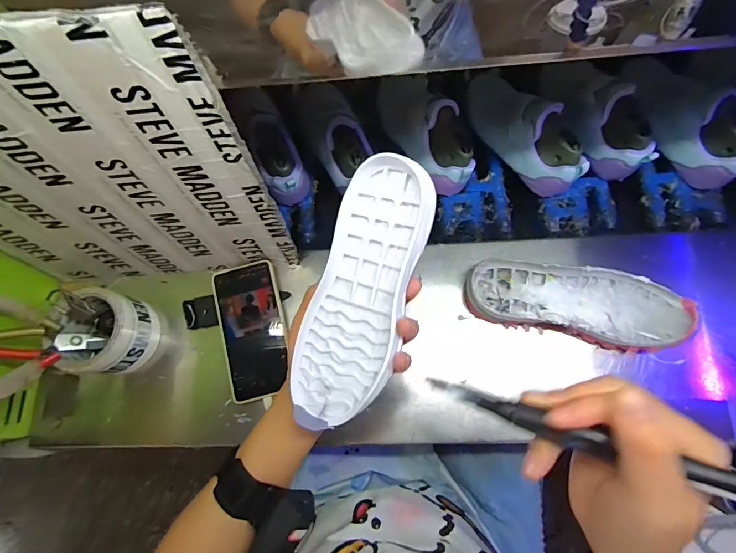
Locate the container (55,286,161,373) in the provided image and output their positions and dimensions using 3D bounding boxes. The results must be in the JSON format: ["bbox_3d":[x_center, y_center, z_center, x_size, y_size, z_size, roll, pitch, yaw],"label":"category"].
[{"bbox_3d":[-0.317,0.071,0.472,0.090,0.075,0.090,4,67,3],"label":"container"}]

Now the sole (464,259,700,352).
[{"bbox_3d":[0.241,0.031,0.460,0.242,0.036,0.084,9,67,5],"label":"sole"}]

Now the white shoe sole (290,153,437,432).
[{"bbox_3d":[-0.006,0.016,0.305,0.075,0.029,0.213,19,98,9],"label":"white shoe sole"}]

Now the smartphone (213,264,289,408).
[{"bbox_3d":[-0.143,0.064,0.486,0.078,0.010,0.164,-15,78,-2],"label":"smartphone"}]

